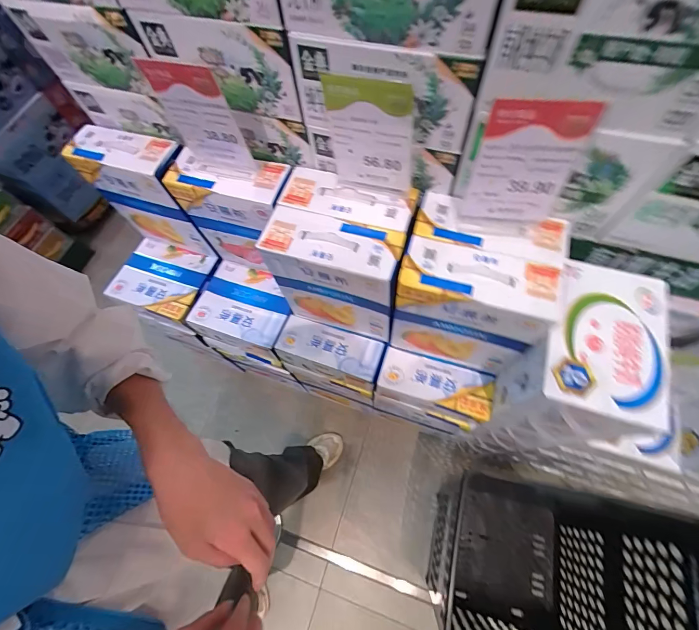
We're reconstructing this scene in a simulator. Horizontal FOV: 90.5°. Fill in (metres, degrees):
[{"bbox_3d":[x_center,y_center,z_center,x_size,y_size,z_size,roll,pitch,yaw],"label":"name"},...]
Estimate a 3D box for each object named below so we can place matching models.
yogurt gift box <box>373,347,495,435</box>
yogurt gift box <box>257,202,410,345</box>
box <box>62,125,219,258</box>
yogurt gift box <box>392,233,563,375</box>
[{"bbox_3d":[0.217,0.214,0.948,0.267,0.250,0.120,14,67,10],"label":"yogurt gift box"},{"bbox_3d":[-0.028,-0.072,0.797,0.270,0.337,0.111,15,67,10],"label":"yogurt gift box"},{"bbox_3d":[-0.535,-0.321,0.965,0.282,0.353,0.111,17,68,11],"label":"box"},{"bbox_3d":[0.237,-0.003,0.742,0.265,0.328,0.118,16,67,11],"label":"yogurt gift box"}]

